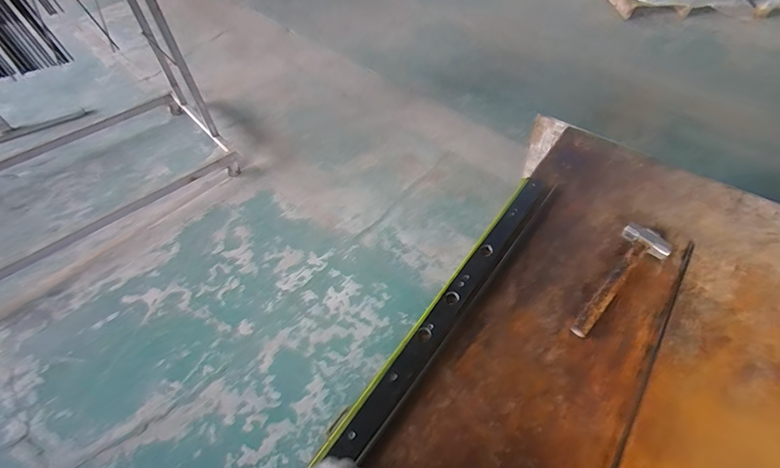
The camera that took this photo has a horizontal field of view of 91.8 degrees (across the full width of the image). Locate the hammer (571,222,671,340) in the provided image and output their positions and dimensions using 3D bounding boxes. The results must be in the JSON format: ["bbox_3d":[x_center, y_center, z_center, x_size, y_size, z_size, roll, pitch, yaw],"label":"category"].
[{"bbox_3d":[0.473,0.089,0.799,0.326,0.039,0.098,-35,60,-24],"label":"hammer"}]

